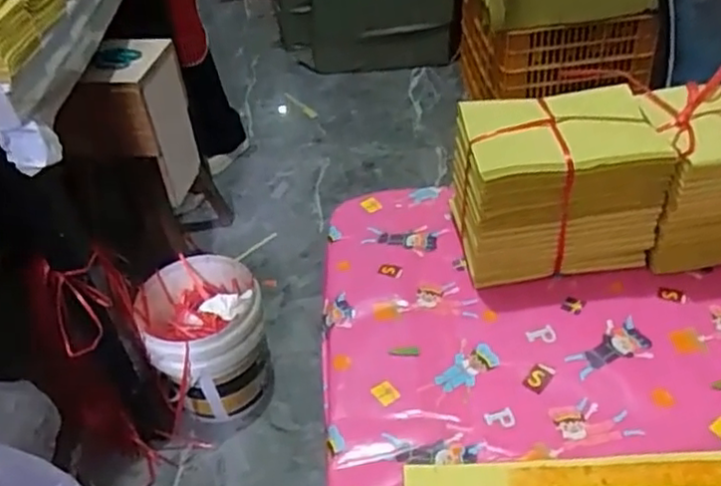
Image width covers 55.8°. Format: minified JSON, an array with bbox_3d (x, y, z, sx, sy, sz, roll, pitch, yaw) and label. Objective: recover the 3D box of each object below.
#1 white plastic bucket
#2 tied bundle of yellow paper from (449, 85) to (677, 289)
[{"bbox_3d":[-0.319,0.219,1.469,0.239,0.267,0.270,-14,42,-7],"label":"white plastic bucket"},{"bbox_3d":[0.181,-0.052,0.643,0.167,0.138,0.118,-7,41,1],"label":"tied bundle of yellow paper"}]

